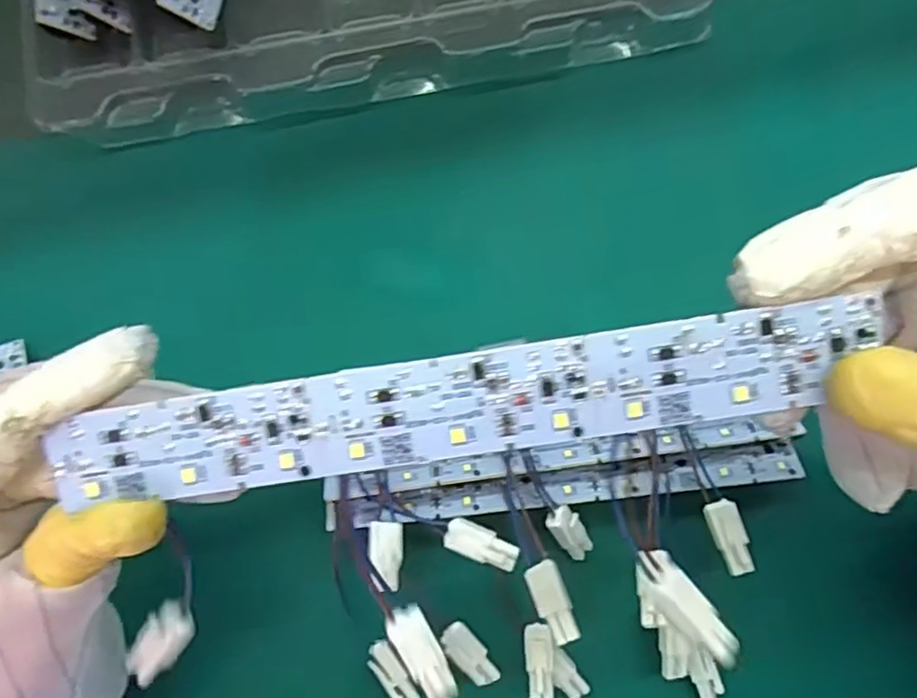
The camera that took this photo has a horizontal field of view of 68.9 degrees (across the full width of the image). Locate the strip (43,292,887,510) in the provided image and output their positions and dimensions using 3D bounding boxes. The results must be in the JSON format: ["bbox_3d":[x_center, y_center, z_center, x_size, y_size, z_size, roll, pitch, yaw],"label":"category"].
[{"bbox_3d":[-0.001,0.014,0.153,0.182,0.004,0.024,-9,100,2],"label":"strip"}]

